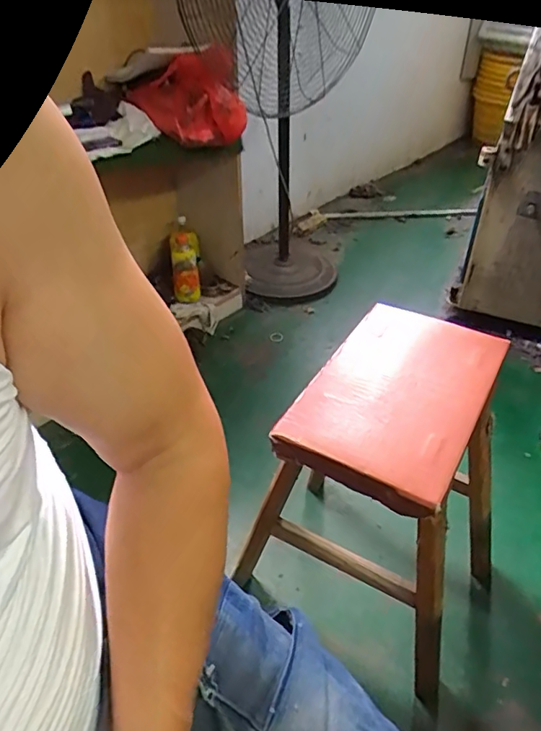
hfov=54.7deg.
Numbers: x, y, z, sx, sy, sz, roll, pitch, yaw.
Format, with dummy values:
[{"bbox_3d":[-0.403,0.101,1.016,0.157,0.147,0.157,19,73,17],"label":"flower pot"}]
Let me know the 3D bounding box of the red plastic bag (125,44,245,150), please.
[{"bbox_3d":[-0.218,-0.698,1.348,0.175,0.204,0.253,-31,47,-34],"label":"red plastic bag"}]

